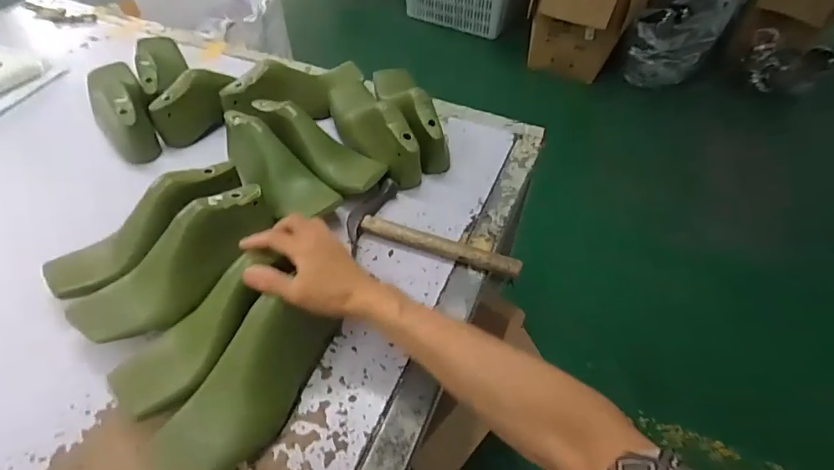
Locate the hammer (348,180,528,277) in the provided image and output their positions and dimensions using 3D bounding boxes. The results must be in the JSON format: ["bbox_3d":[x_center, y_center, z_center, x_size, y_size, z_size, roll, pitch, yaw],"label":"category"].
[{"bbox_3d":[0.025,-0.012,0.613,0.225,0.025,0.114,11,48,7],"label":"hammer"}]

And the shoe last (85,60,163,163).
[{"bbox_3d":[-0.471,-0.216,0.730,0.076,0.089,0.235,-24,54,-22],"label":"shoe last"}]

